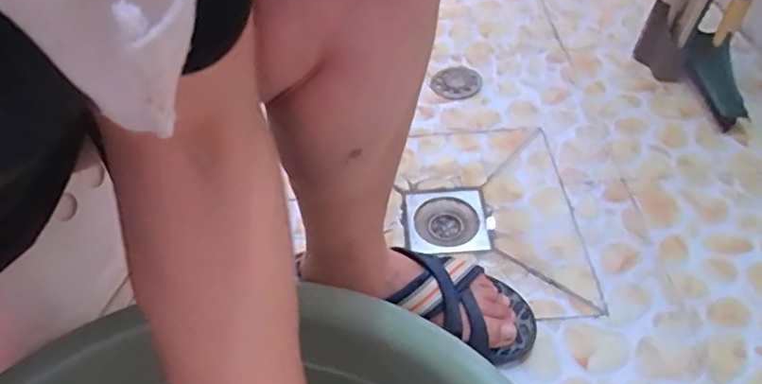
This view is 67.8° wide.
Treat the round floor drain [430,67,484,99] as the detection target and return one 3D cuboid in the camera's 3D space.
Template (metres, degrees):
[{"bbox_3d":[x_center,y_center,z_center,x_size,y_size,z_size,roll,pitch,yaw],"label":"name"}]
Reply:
[{"bbox_3d":[0.116,-0.170,0.879,0.075,0.013,0.073,-1,47,2],"label":"round floor drain"}]

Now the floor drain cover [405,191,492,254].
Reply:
[{"bbox_3d":[0.081,0.038,0.708,0.096,0.016,0.094,-2,47,1],"label":"floor drain cover"}]

